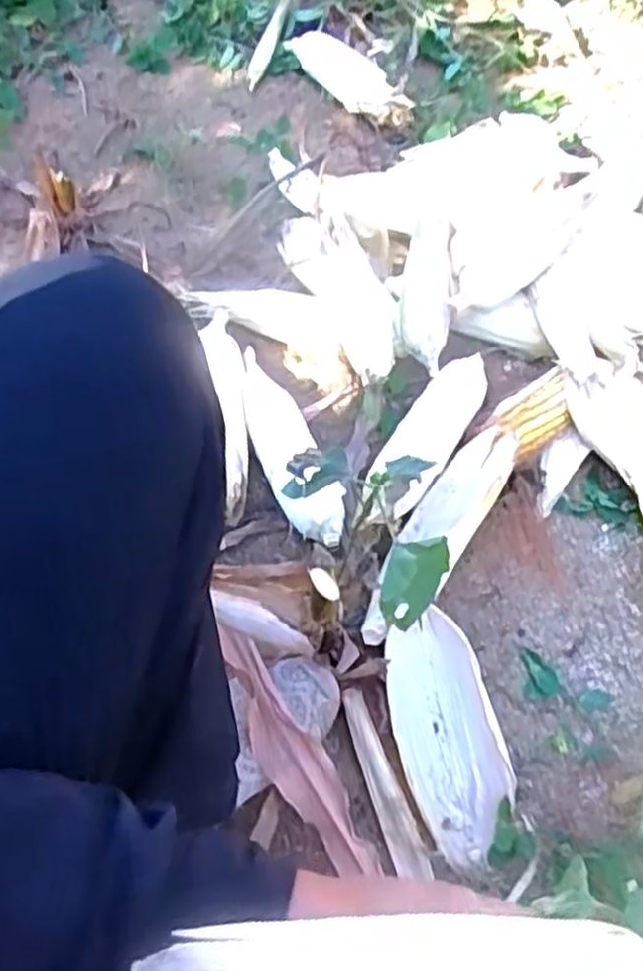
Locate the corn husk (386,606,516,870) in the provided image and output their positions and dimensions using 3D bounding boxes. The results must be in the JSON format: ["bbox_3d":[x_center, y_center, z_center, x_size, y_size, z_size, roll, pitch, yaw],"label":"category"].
[{"bbox_3d":[0.102,0.200,0.633,0.077,0.035,0.187,-12,60,-7],"label":"corn husk"}]

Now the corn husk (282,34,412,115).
[{"bbox_3d":[0.035,-0.570,1.074,0.060,0.036,0.209,-32,65,-17],"label":"corn husk"}]

